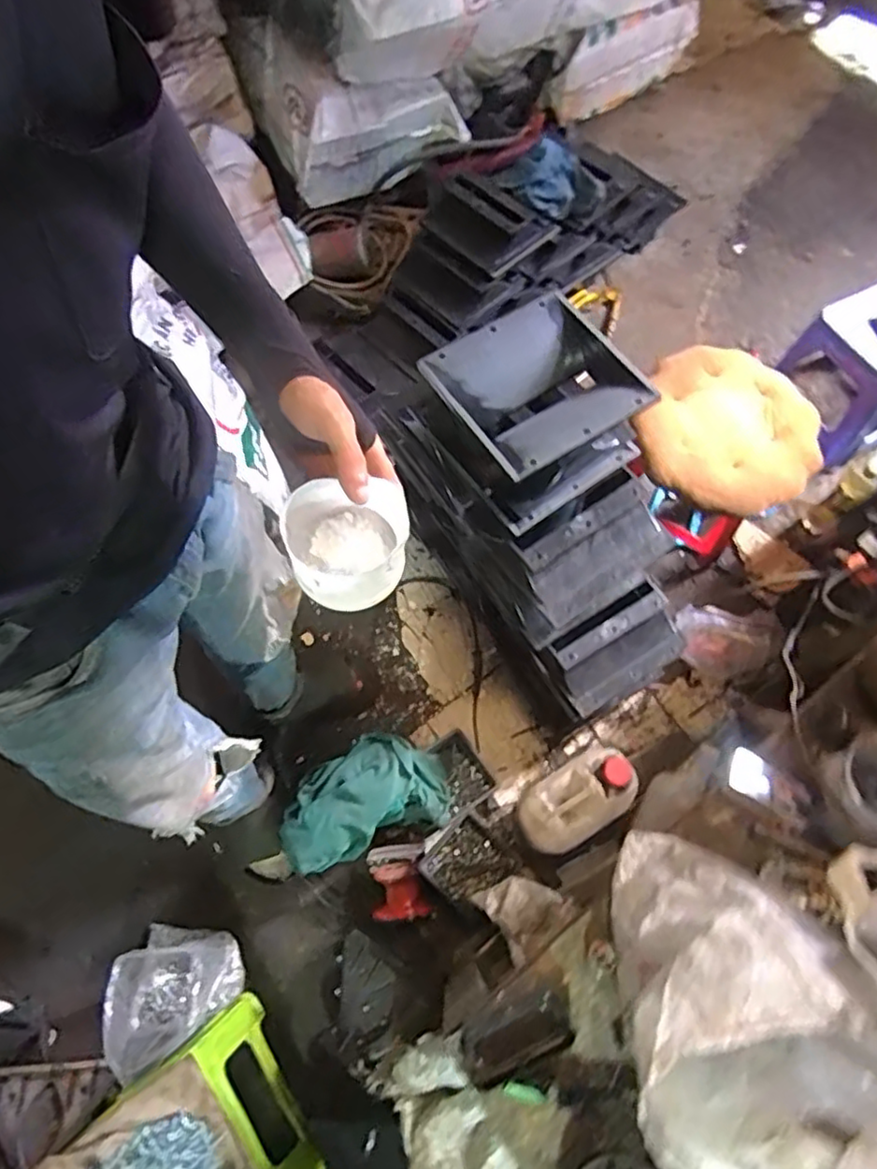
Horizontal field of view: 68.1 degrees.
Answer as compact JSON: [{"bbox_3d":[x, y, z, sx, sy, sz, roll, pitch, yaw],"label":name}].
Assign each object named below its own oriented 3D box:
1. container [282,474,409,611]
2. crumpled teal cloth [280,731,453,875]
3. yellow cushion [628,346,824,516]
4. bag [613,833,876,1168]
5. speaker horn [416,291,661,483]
[{"bbox_3d":[-0.065,-0.027,0.493,0.081,0.073,0.087,-1,67,2],"label":"container"},{"bbox_3d":[-0.124,0.358,1.103,0.275,0.100,0.175,-19,67,-6],"label":"crumpled teal cloth"},{"bbox_3d":[0.551,-0.302,1.212,0.323,0.067,0.354,-1,67,2],"label":"yellow cushion"},{"bbox_3d":[0.280,0.332,0.522,0.235,0.281,0.228,17,68,9],"label":"bag"},{"bbox_3d":[0.132,-0.262,0.892,0.240,0.071,0.226,-30,69,-11],"label":"speaker horn"}]

